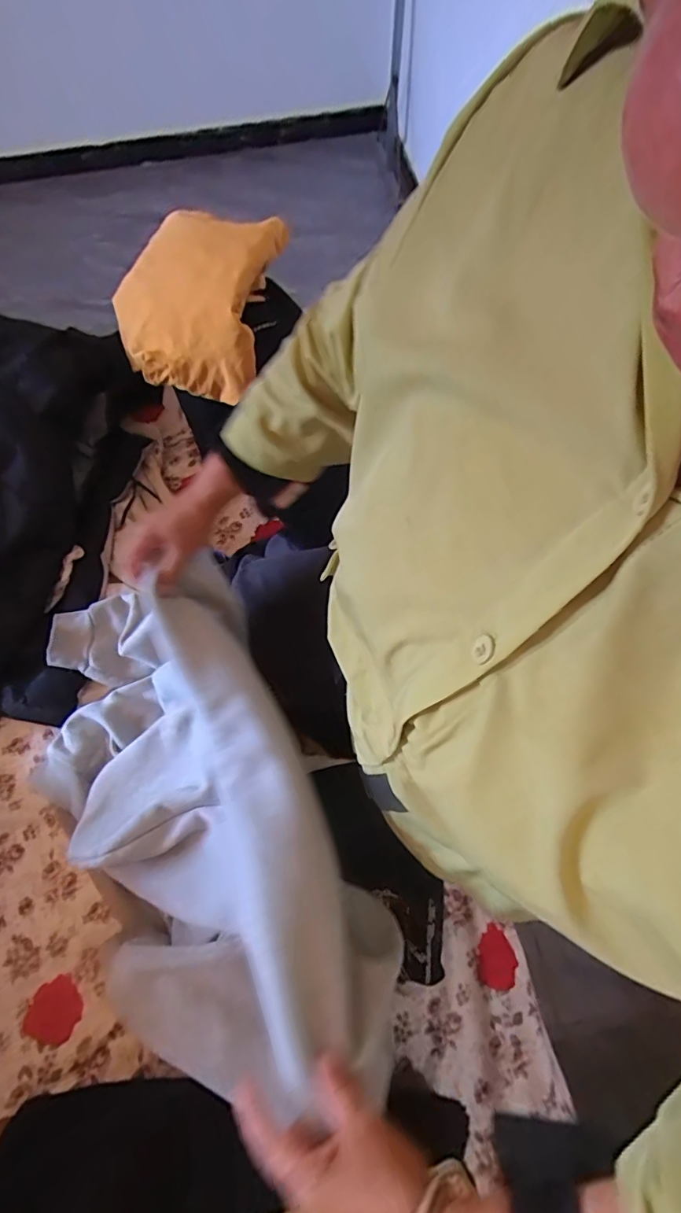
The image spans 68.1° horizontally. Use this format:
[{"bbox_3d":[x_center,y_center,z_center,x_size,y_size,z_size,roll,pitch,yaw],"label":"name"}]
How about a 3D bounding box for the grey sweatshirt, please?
[{"bbox_3d":[-0.219,0.199,0.595,0.339,0.310,0.619,-30,70,-10],"label":"grey sweatshirt"}]

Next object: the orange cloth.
[{"bbox_3d":[-0.246,-0.505,0.838,0.260,0.129,0.264,9,68,6],"label":"orange cloth"}]

